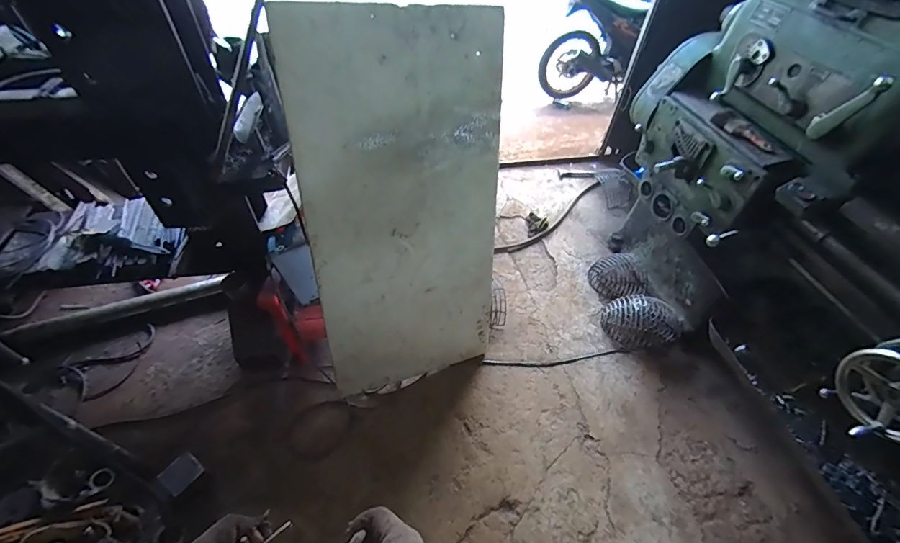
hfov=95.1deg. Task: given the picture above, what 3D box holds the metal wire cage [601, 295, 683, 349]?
[{"bbox_3d":[0.831,0.212,1.765,0.292,0.143,0.212,-2,48,-5],"label":"metal wire cage"}]

